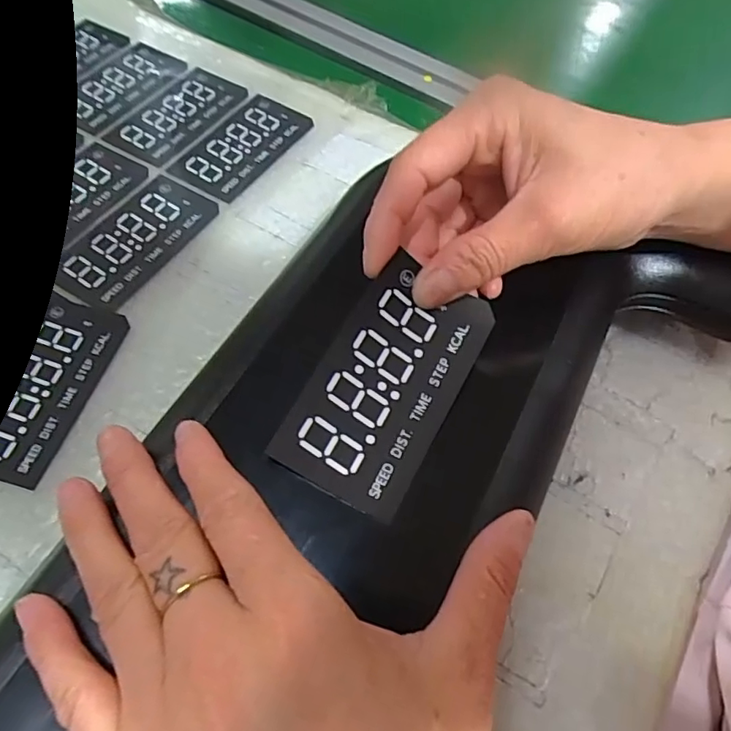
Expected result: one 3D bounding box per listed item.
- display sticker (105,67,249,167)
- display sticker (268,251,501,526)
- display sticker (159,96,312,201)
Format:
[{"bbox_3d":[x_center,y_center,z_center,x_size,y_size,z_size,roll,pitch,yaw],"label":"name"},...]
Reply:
[{"bbox_3d":[-0.120,-0.163,0.365,0.048,0.004,0.090,28,61,13],"label":"display sticker"},{"bbox_3d":[0.008,0.005,0.208,0.050,0.005,0.088,29,72,0],"label":"display sticker"},{"bbox_3d":[-0.078,-0.139,0.354,0.053,0.004,0.090,29,61,14],"label":"display sticker"}]

